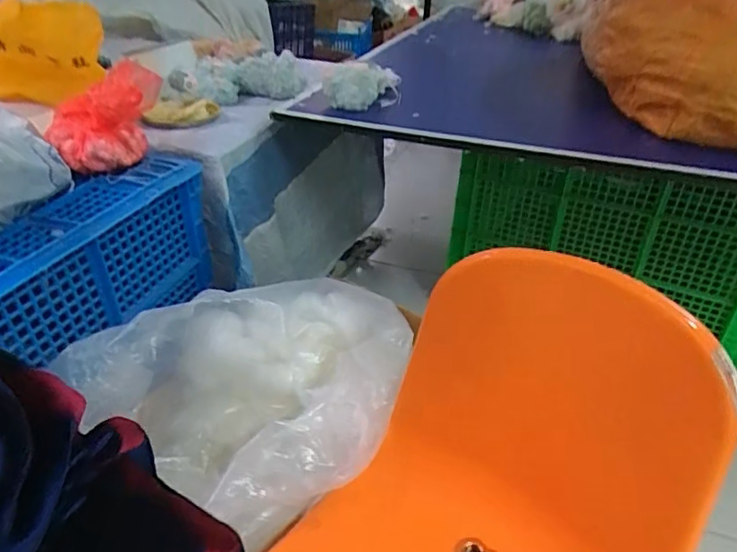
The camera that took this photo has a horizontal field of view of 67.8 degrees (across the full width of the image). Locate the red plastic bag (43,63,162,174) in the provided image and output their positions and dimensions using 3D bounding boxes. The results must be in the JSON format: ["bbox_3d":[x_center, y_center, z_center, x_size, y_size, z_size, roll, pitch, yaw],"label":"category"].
[{"bbox_3d":[-0.362,-0.227,0.778,0.110,0.098,0.171,13,35,17],"label":"red plastic bag"}]

